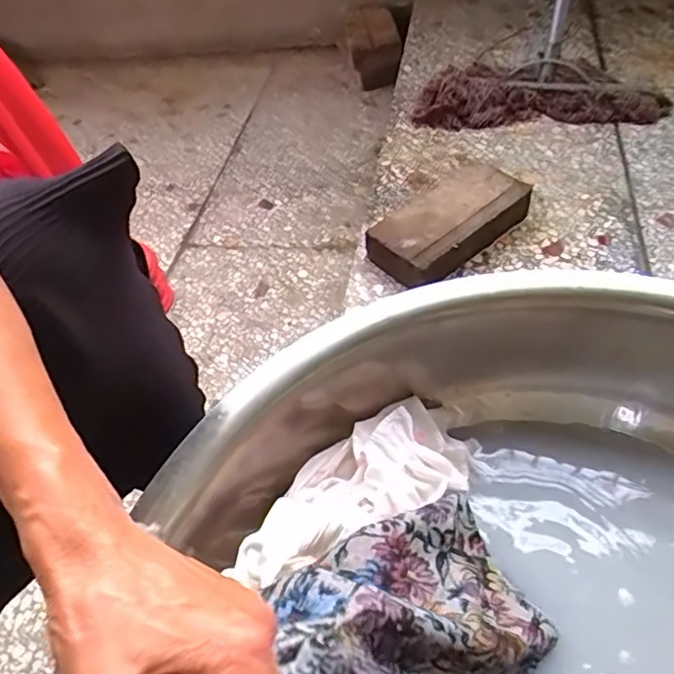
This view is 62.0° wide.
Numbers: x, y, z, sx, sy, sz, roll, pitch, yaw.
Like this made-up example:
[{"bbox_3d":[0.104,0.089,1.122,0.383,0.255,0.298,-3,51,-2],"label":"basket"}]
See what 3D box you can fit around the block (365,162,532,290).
[{"bbox_3d":[0.150,-0.155,0.755,0.226,0.048,0.118,-40,57,-23],"label":"block"}]

